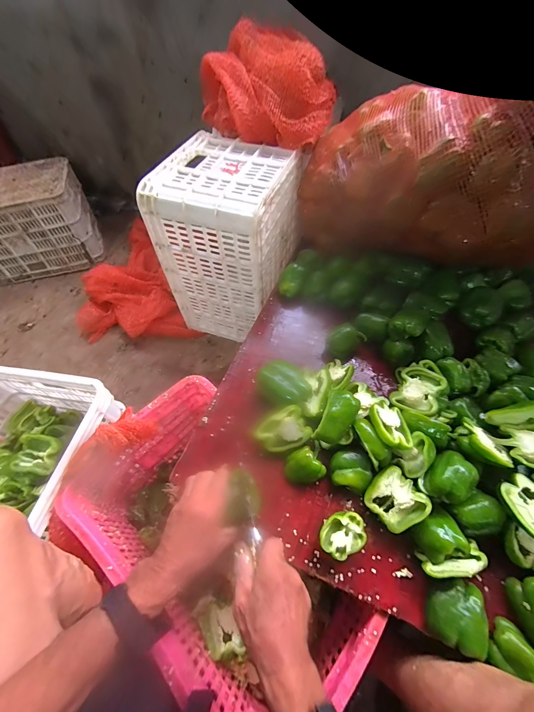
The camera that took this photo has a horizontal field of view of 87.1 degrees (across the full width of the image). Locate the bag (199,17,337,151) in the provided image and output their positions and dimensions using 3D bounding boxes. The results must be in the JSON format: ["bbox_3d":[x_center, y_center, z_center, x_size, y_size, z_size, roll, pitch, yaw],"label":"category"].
[{"bbox_3d":[0.010,-0.693,0.725,0.255,0.152,0.362,-37,63,-19],"label":"bag"}]

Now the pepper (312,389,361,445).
[{"bbox_3d":[0.123,0.113,0.513,0.061,0.039,0.103,30,96,24],"label":"pepper"}]

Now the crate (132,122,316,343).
[{"bbox_3d":[-0.092,-0.320,0.848,0.295,0.449,0.333,19,60,14],"label":"crate"}]

